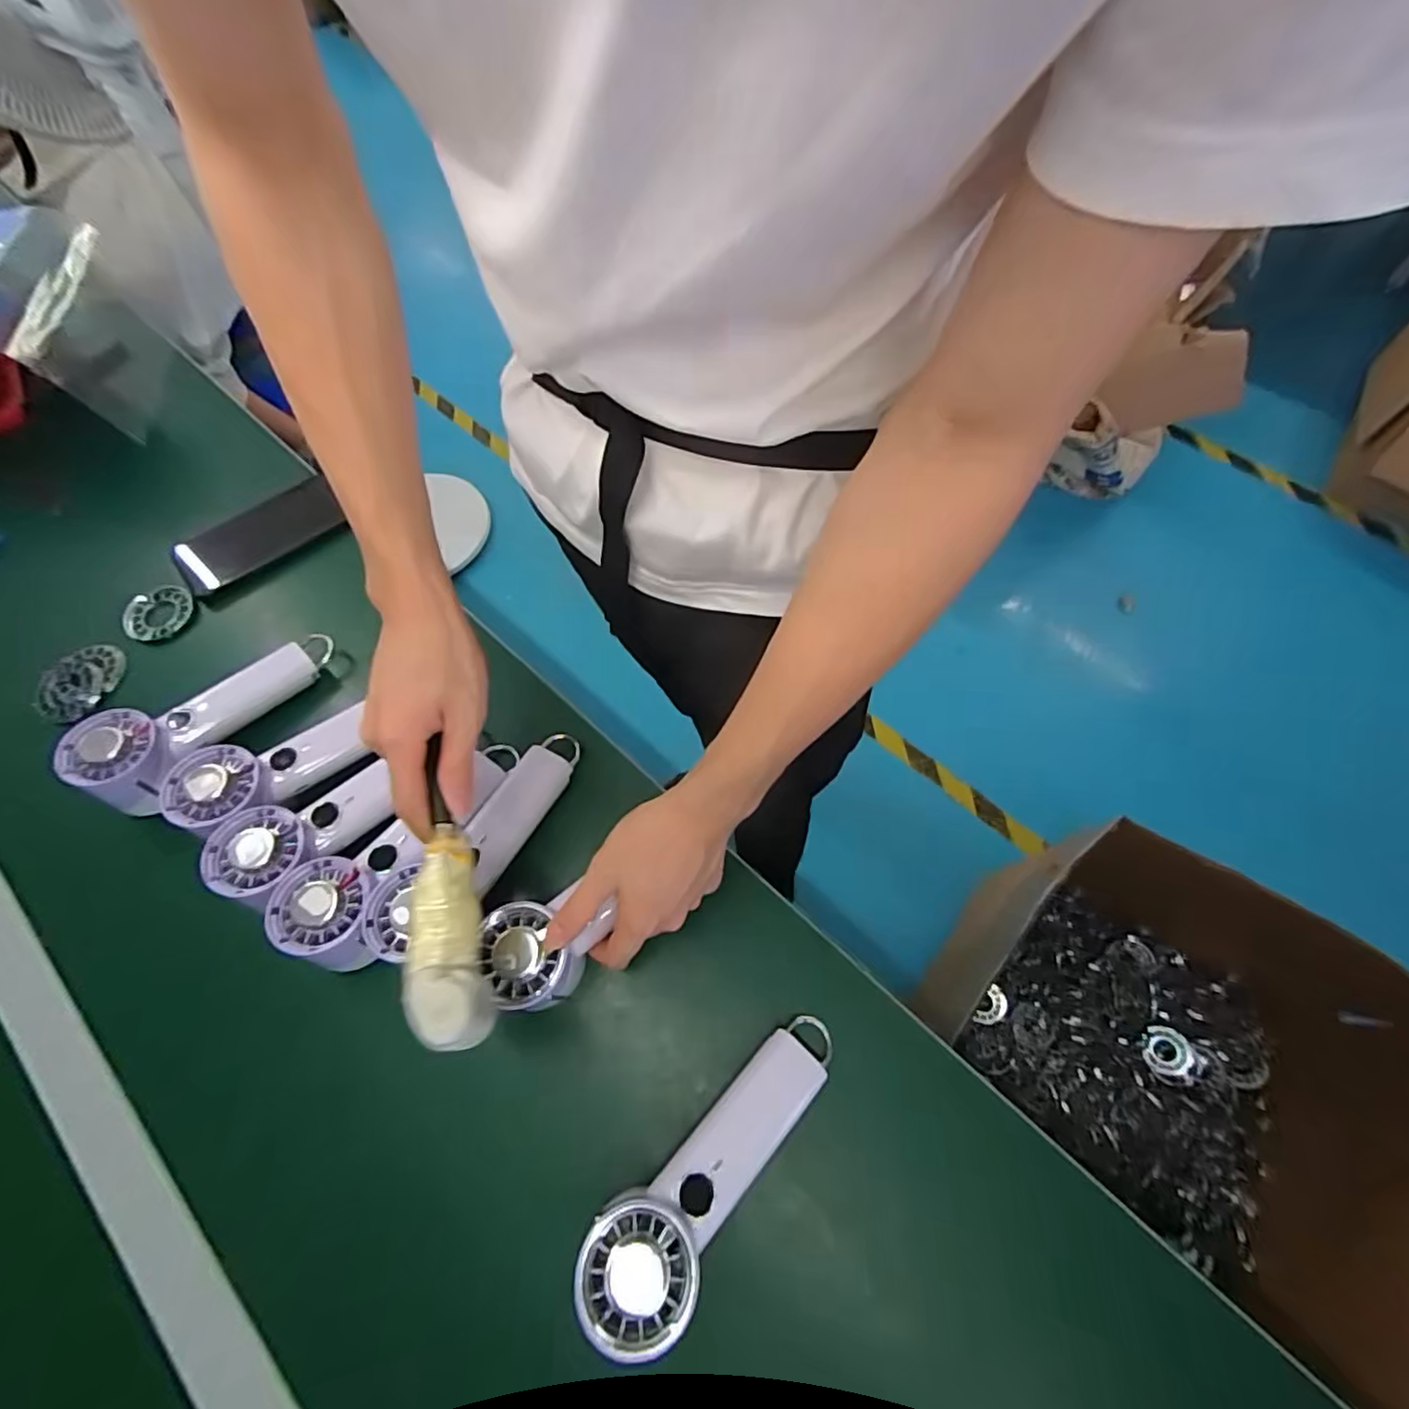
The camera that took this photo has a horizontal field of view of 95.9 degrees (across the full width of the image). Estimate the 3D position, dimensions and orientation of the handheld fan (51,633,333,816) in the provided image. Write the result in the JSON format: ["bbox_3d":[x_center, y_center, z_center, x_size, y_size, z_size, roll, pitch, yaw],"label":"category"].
[{"bbox_3d":[-0.395,0.010,0.520,0.070,0.055,0.198,36,54,18],"label":"handheld fan"}]

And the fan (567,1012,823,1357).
[{"bbox_3d":[0.008,0.268,0.371,0.059,0.032,0.190,40,58,19],"label":"fan"}]

